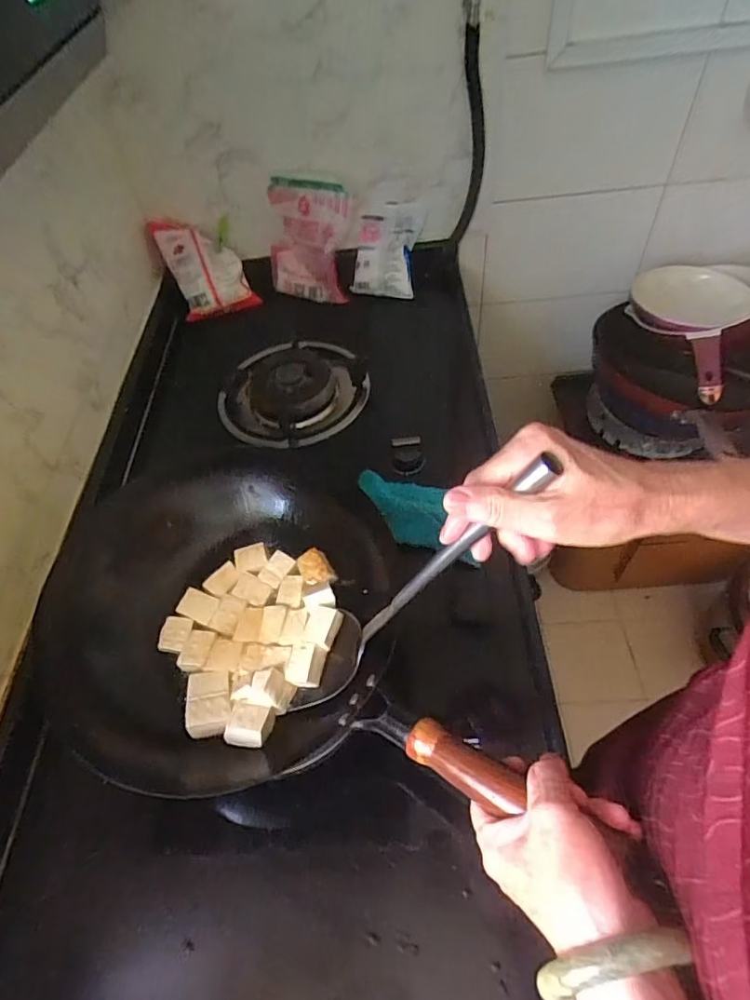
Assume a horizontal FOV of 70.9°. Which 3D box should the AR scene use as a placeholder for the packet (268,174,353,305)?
[{"bbox_3d":[-0.120,-0.478,0.977,0.154,0.193,0.045,13,30,14],"label":"packet"}]

